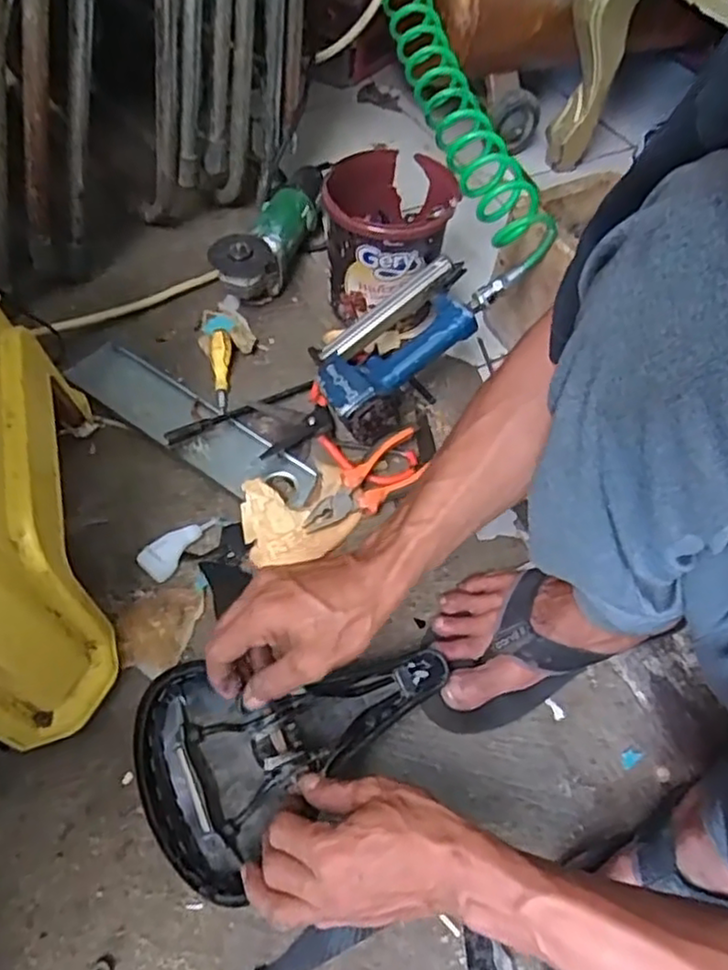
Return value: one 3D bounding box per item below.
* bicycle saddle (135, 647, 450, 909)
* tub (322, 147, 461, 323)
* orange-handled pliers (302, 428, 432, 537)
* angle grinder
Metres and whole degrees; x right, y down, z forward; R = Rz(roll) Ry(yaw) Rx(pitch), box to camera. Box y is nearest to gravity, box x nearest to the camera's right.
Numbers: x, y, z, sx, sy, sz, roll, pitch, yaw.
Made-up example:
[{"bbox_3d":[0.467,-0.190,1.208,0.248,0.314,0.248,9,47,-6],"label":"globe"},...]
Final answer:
[{"bbox_3d":[-0.046,0.190,0.511,0.247,0.067,0.147,-20,60,-15],"label":"bicycle saddle"},{"bbox_3d":[0.025,-0.270,0.775,0.139,0.156,0.135,-30,63,-23],"label":"tub"},{"bbox_3d":[0.006,0.001,0.669,0.048,0.033,0.144,41,62,20],"label":"orange-handled pliers"},{"bbox_3d":[-0.109,-0.319,0.839,0.068,0.085,0.259,19,57,7],"label":"angle grinder"}]

